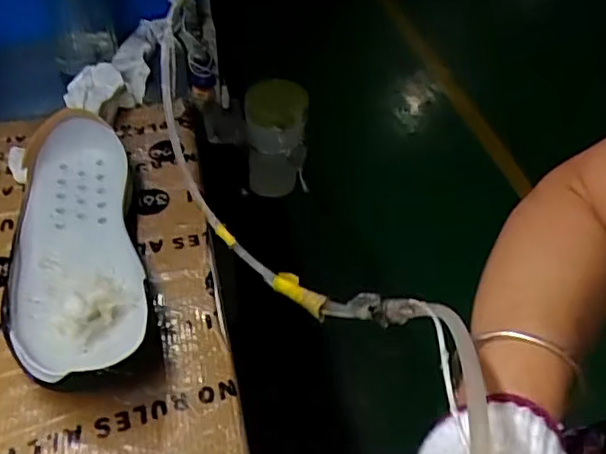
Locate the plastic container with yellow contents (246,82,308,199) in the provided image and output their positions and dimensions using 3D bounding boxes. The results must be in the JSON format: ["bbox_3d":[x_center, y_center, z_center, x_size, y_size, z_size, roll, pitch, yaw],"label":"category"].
[{"bbox_3d":[-0.030,-0.099,0.759,0.073,0.146,0.054,-2,46,-1],"label":"plastic container with yellow contents"}]

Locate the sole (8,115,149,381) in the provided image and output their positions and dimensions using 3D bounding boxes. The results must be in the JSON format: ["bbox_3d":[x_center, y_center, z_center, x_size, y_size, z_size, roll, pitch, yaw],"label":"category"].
[{"bbox_3d":[-0.169,0.014,0.469,0.091,0.049,0.262,-11,46,-12],"label":"sole"}]

